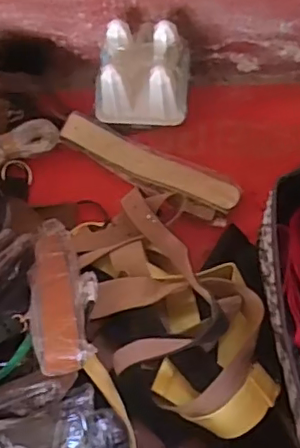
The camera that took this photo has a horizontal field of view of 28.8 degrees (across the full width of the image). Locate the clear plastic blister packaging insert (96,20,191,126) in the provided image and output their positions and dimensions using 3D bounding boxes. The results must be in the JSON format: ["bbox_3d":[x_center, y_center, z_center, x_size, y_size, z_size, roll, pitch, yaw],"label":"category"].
[{"bbox_3d":[-0.012,-0.200,0.772,0.121,0.100,0.096,3,63,5],"label":"clear plastic blister packaging insert"}]

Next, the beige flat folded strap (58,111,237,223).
[{"bbox_3d":[-0.005,-0.075,0.776,0.249,0.030,0.061,24,67,15],"label":"beige flat folded strap"}]

